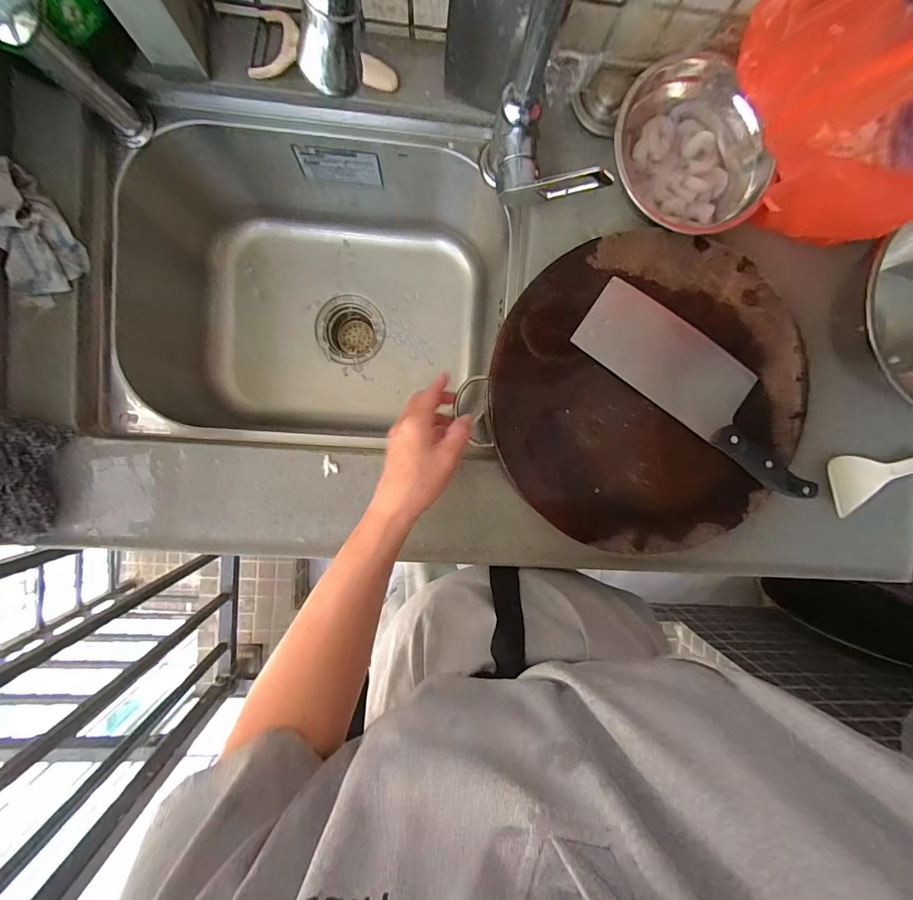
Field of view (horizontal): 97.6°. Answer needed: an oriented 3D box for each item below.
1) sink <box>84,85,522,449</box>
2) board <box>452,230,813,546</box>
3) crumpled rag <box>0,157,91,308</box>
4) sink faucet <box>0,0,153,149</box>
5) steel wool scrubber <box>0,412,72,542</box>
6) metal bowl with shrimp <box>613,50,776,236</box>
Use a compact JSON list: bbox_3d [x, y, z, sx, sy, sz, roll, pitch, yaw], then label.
[{"bbox_3d":[-0.171,-0.201,0.534,0.443,0.211,0.362,0,93,-4],"label":"sink"},{"bbox_3d":[0.192,-0.060,0.421,0.313,0.048,0.313,0,93,-4],"label":"board"},{"bbox_3d":[-0.404,-0.207,0.380,0.061,0.042,0.125,1,93,-4],"label":"crumpled rag"},{"bbox_3d":[-0.364,-0.336,0.366,0.085,0.124,0.028,2,93,-4],"label":"sink faucet"},{"bbox_3d":[-0.421,0.028,0.378,0.056,0.043,0.121,4,93,-5],"label":"steel wool scrubber"},{"bbox_3d":[0.226,-0.290,0.399,0.148,0.066,0.153,0,93,-4],"label":"metal bowl with shrimp"}]

